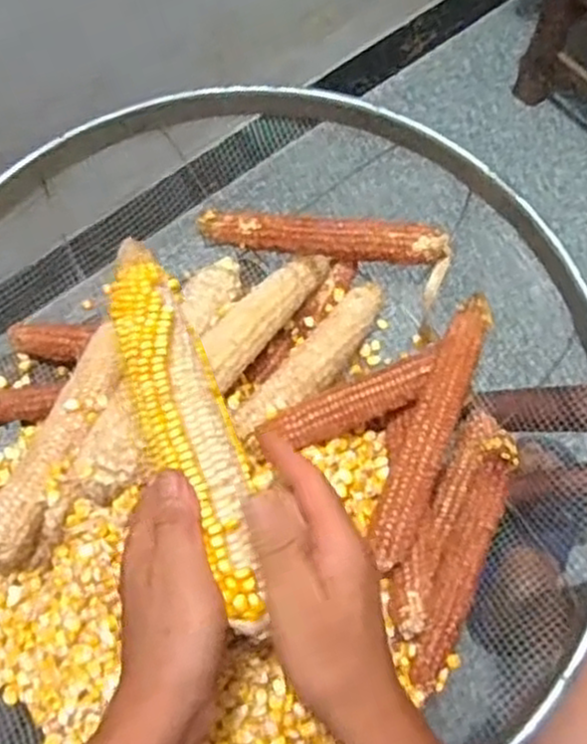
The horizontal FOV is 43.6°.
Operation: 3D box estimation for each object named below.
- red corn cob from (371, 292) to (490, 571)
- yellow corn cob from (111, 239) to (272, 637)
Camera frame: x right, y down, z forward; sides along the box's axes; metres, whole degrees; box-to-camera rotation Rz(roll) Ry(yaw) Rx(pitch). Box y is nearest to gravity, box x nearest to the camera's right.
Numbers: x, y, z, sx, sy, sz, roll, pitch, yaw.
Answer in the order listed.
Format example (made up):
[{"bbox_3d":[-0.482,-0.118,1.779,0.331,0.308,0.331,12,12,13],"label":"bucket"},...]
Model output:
[{"bbox_3d":[0.099,0.040,0.516,0.038,0.044,0.198,23,69,8],"label":"red corn cob"},{"bbox_3d":[-0.060,0.030,0.420,0.046,0.040,0.231,-20,71,-5],"label":"yellow corn cob"}]

